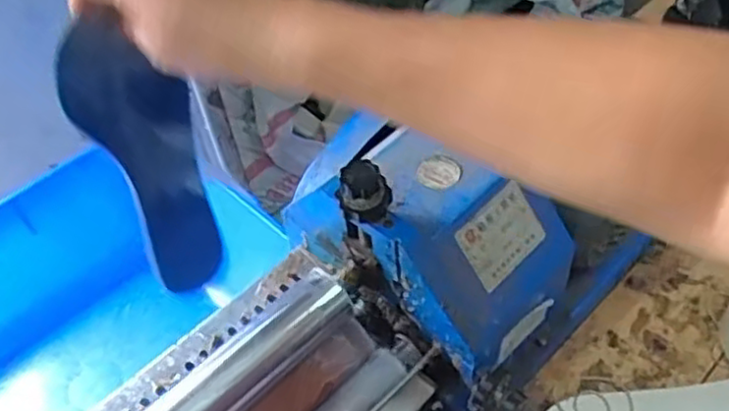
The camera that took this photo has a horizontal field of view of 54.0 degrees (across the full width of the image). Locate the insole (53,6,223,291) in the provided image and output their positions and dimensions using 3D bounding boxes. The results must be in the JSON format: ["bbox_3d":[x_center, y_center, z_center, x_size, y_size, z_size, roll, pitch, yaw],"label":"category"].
[{"bbox_3d":[-0.143,-0.035,0.491,0.071,0.220,0.029,-37,46,-24],"label":"insole"}]

